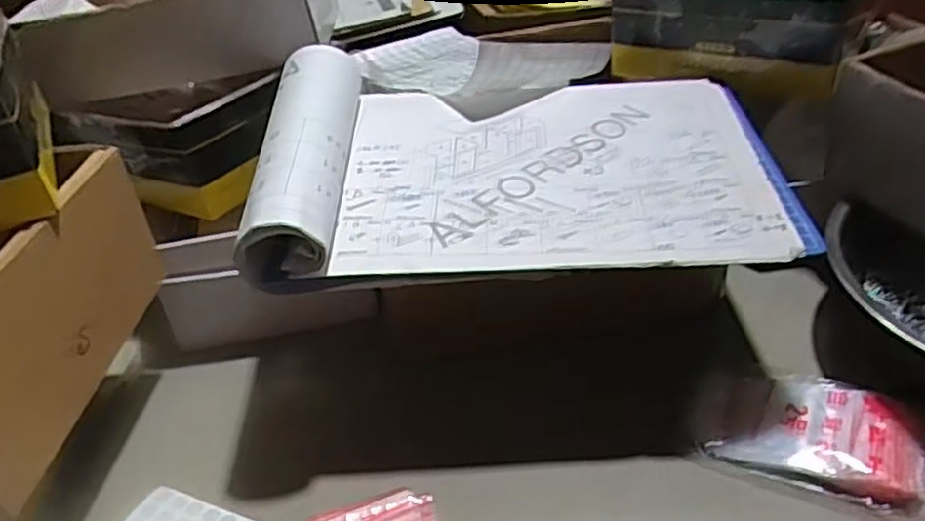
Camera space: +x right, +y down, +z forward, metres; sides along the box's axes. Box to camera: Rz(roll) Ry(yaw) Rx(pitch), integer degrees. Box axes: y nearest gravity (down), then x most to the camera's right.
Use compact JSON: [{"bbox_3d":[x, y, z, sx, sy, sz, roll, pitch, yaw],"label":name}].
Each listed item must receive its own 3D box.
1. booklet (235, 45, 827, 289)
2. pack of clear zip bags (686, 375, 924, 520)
[{"bbox_3d":[0.039,-0.076,0.482,0.321,0.070,0.225,-6,32,2],"label":"booklet"},{"bbox_3d":[0.215,0.102,0.437,0.143,0.018,0.099,20,43,33],"label":"pack of clear zip bags"}]

